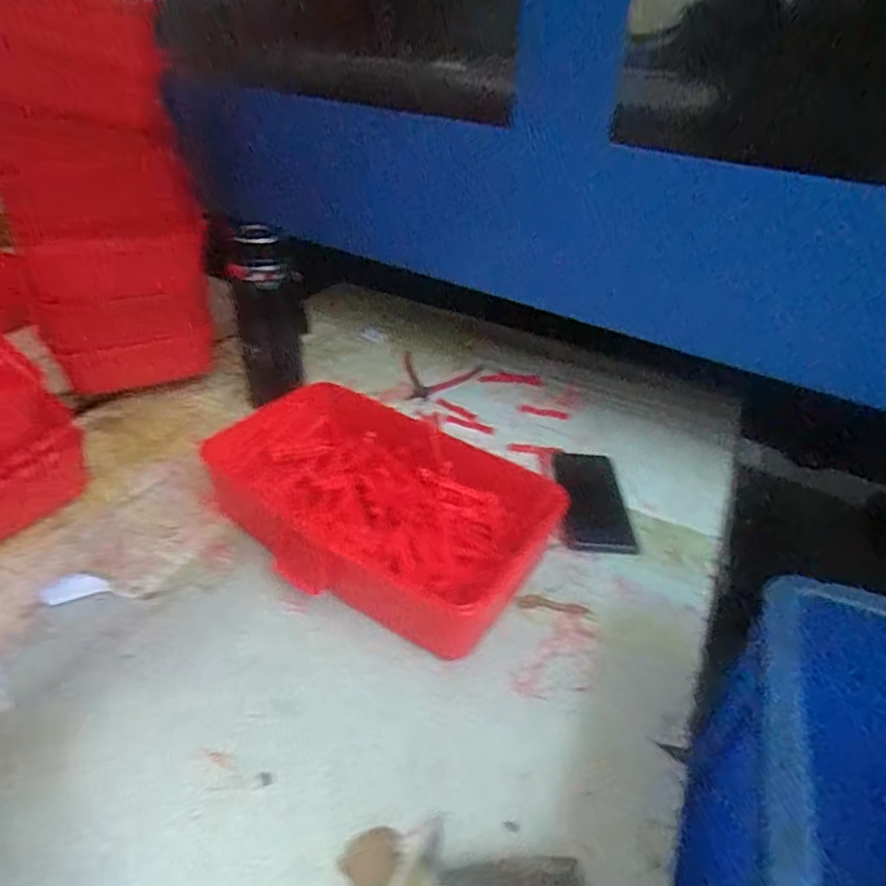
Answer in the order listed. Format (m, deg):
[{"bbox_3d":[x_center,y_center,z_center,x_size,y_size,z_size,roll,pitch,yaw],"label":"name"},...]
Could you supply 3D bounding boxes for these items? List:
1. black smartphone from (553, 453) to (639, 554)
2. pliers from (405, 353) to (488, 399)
[{"bbox_3d":[0.177,0.064,0.681,0.080,0.011,0.176,4,36,1],"label":"black smartphone"},{"bbox_3d":[0.006,-0.106,0.888,0.127,0.013,0.120,0,36,-5],"label":"pliers"}]

